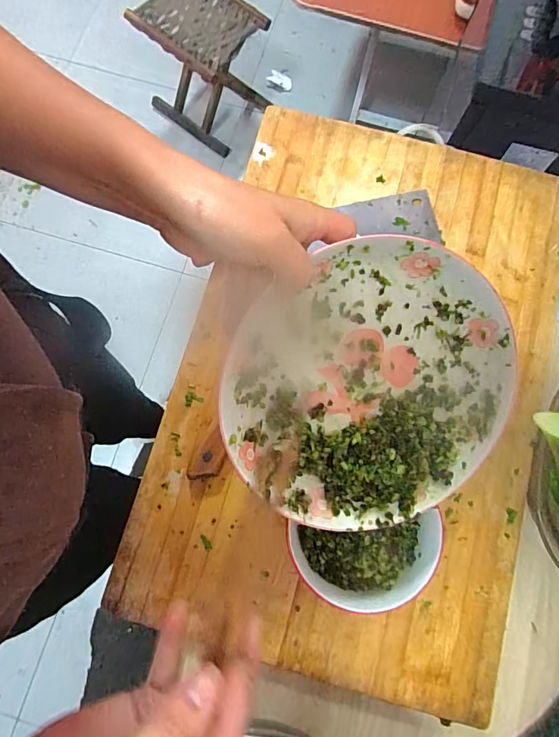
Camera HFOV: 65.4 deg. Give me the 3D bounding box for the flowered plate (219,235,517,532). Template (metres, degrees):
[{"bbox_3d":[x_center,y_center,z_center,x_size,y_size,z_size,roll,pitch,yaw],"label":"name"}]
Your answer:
[{"bbox_3d":[0.060,0.015,0.296,0.191,0.030,0.190,-2,105,-8],"label":"flowered plate"}]

